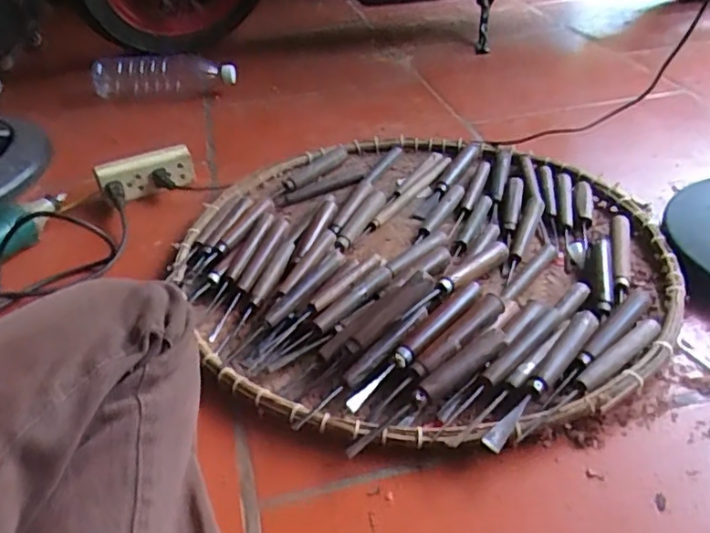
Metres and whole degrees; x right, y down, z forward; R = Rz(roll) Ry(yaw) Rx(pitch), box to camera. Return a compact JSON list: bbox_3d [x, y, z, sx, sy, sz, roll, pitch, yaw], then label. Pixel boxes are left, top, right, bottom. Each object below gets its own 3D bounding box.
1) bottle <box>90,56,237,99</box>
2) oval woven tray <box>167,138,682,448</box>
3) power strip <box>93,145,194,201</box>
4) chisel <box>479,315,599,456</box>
[{"bbox_3d":[-0.370,-0.362,1.141,0.289,0.074,0.063,0,37,6],"label":"bottle"},{"bbox_3d":[0.067,-0.022,0.683,0.525,0.044,0.519,6,38,13],"label":"oval woven tray"},{"bbox_3d":[-0.290,-0.128,0.845,0.123,0.054,0.030,-21,40,-21],"label":"power strip"},{"bbox_3d":[0.160,0.090,0.507,0.020,0.014,0.174,24,45,32],"label":"chisel"}]

